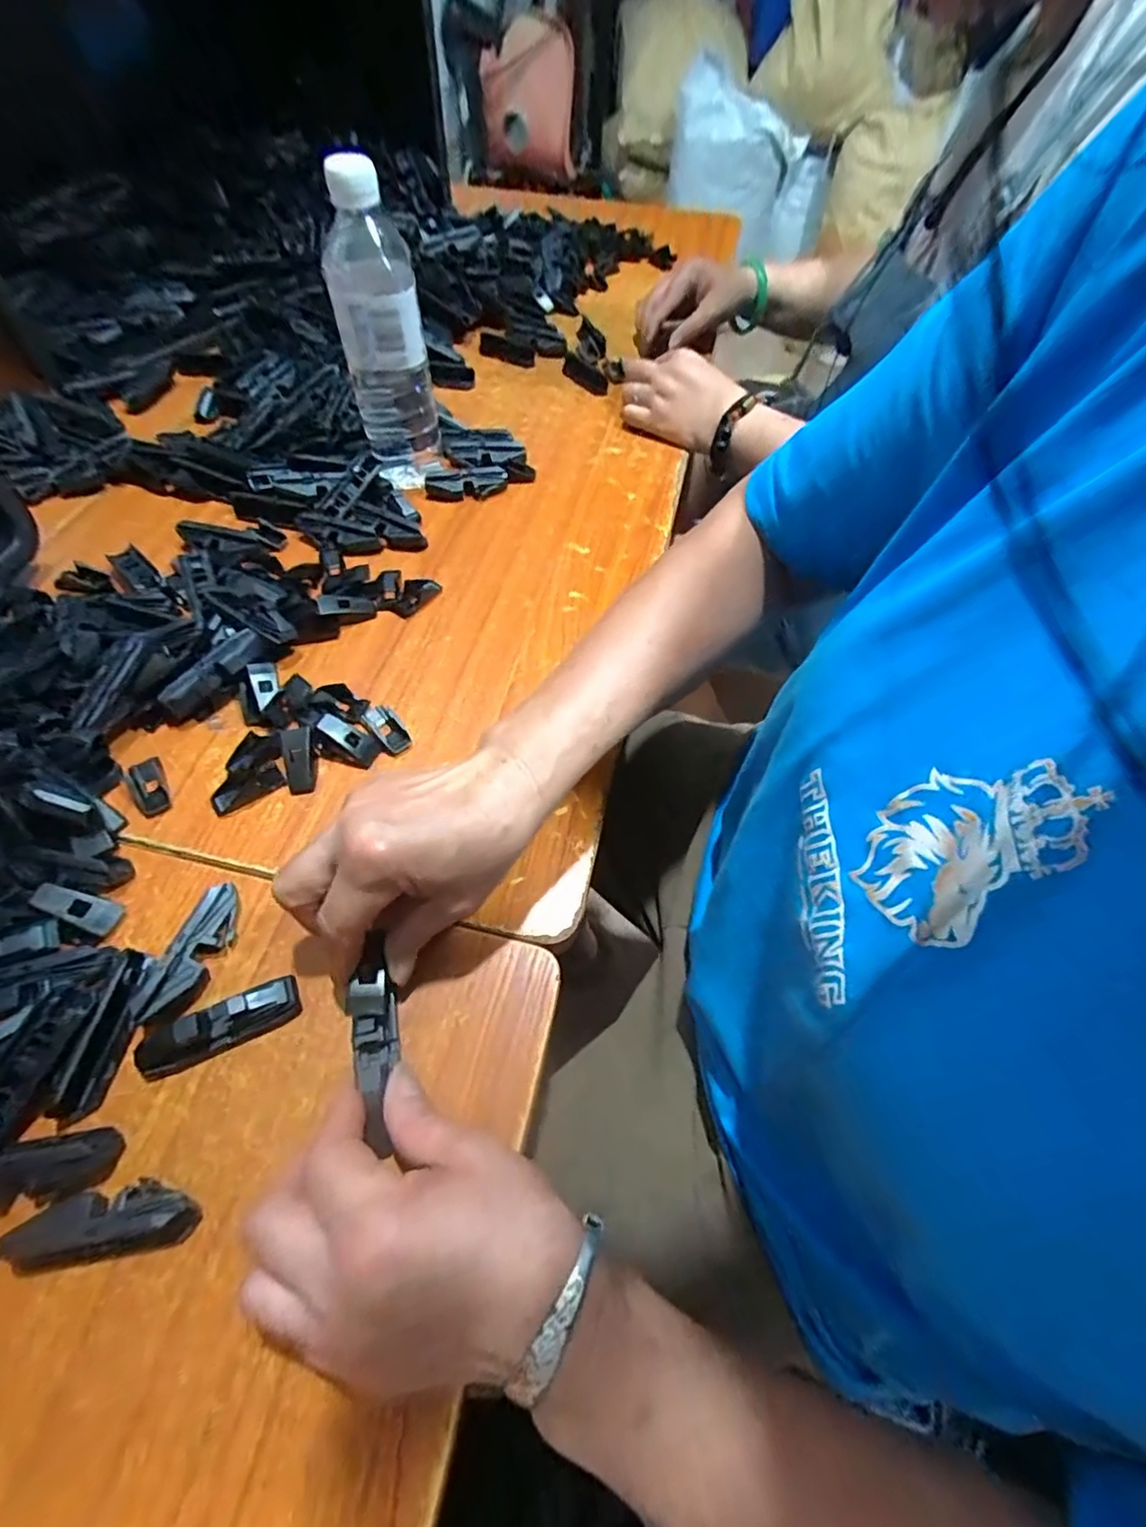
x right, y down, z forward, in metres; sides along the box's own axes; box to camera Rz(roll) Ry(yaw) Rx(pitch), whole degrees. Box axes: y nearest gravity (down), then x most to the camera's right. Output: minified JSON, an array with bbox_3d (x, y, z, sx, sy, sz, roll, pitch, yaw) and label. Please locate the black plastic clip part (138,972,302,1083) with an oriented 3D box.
[{"bbox_3d":[-0.176,0.128,0.289,0.075,0.022,0.023,-22,61,-16],"label":"black plastic clip part"}]

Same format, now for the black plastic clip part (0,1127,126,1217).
[{"bbox_3d":[-0.245,0.181,0.258,0.072,0.018,0.026,-9,58,-8],"label":"black plastic clip part"}]

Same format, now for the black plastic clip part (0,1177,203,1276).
[{"bbox_3d":[-0.200,0.197,0.250,0.073,0.021,0.026,-7,58,-8],"label":"black plastic clip part"}]

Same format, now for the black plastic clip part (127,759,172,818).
[{"bbox_3d":[-0.263,0.015,0.362,0.018,0.005,0.040,-25,62,-17],"label":"black plastic clip part"}]

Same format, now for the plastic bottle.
[{"bbox_3d":[-0.151,-0.336,0.472,0.064,0.202,0.055,-10,59,-9],"label":"plastic bottle"}]

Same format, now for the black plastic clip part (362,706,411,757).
[{"bbox_3d":[-0.124,-0.024,0.389,0.018,0.007,0.040,-35,65,-22],"label":"black plastic clip part"}]

